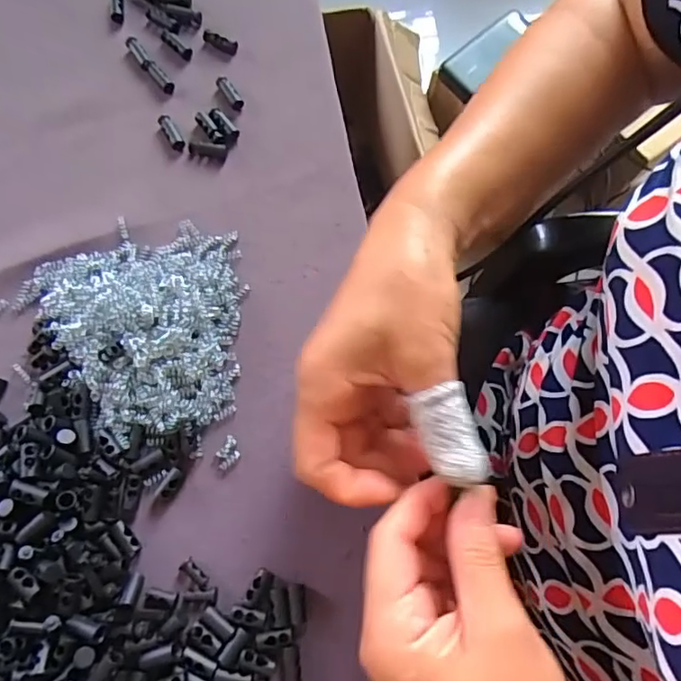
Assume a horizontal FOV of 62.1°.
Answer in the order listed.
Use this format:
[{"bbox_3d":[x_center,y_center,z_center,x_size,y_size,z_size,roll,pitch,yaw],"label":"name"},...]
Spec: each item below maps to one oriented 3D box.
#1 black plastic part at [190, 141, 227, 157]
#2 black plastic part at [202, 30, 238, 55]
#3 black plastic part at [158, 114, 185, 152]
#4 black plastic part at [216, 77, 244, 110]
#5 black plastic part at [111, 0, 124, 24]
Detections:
[{"bbox_3d":[-0.087,-0.125,0.369,0.024,0.005,0.008,5,74,1],"label":"black plastic part"},{"bbox_3d":[-0.083,-0.208,0.393,0.026,0.005,0.010,32,76,8],"label":"black plastic part"},{"bbox_3d":[-0.110,-0.135,0.370,0.008,0.008,0.028,-30,76,-9],"label":"black plastic part"},{"bbox_3d":[-0.075,-0.166,0.381,0.008,0.006,0.028,-34,77,-10],"label":"black plastic part"},{"bbox_3d":[-0.158,-0.237,0.400,0.008,0.004,0.029,-6,74,-2],"label":"black plastic part"}]

